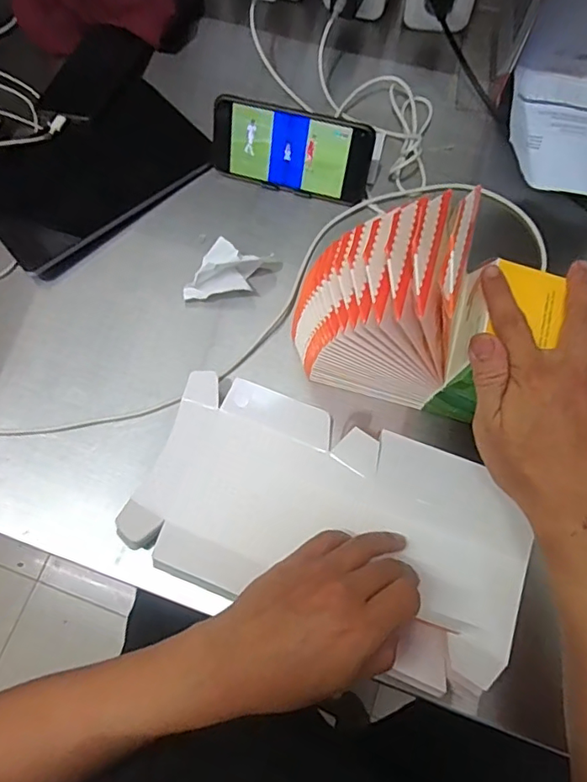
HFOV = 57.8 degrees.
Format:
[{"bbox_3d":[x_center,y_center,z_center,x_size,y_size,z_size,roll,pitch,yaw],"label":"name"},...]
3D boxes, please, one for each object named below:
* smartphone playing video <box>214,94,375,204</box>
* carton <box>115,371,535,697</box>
[{"bbox_3d":[-0.002,-0.255,0.570,0.170,0.086,0.011,15,41,7],"label":"smartphone playing video"},{"bbox_3d":[0.029,0.108,0.451,0.318,0.027,0.173,19,71,10],"label":"carton"}]

